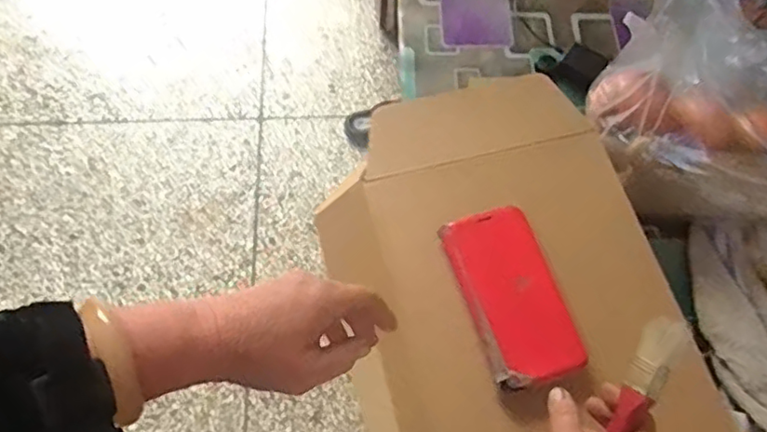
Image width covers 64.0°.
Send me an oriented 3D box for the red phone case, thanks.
[{"bbox_3d":[0.116,0.072,0.562,0.080,0.026,0.160,-15,68,-9],"label":"red phone case"}]

